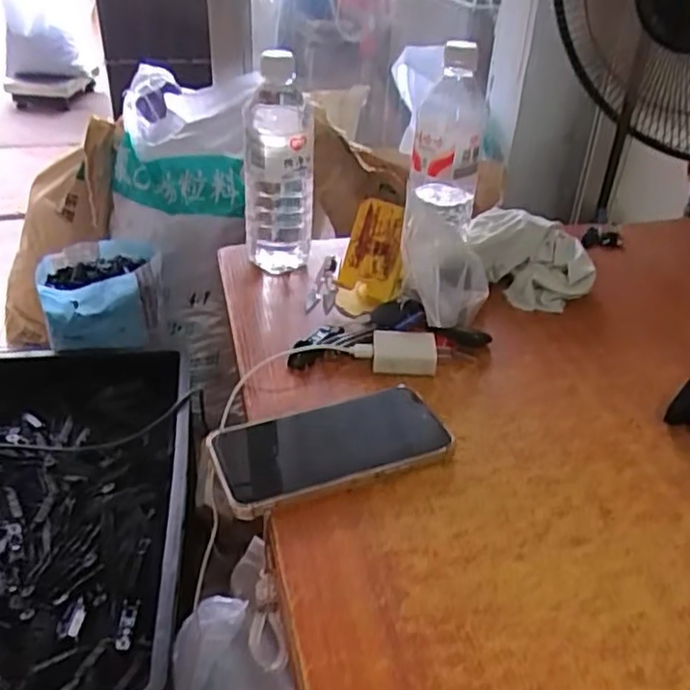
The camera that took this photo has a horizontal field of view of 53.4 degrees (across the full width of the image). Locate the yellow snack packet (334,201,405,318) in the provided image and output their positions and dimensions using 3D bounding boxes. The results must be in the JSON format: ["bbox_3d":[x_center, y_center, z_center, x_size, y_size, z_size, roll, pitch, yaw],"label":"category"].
[{"bbox_3d":[0.026,-0.082,0.656,0.056,0.107,0.029,17,12,22],"label":"yellow snack packet"}]

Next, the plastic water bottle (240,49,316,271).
[{"bbox_3d":[-0.066,-0.170,0.687,0.069,0.211,0.056,-6,34,-10],"label":"plastic water bottle"}]

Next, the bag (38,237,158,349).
[{"bbox_3d":[-0.405,-0.089,1.153,0.189,0.107,0.179,-9,34,-17],"label":"bag"}]

